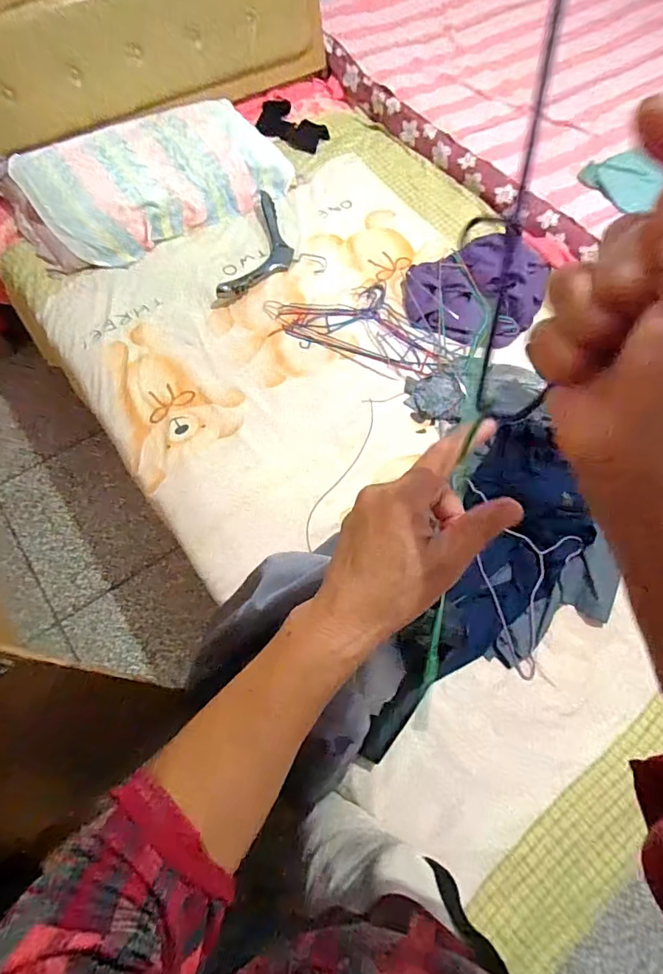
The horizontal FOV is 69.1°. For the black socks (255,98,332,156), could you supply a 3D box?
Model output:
[{"bbox_3d":[-0.134,-1.105,1.467,0.248,0.062,0.127,39,69,15],"label":"black socks"}]

